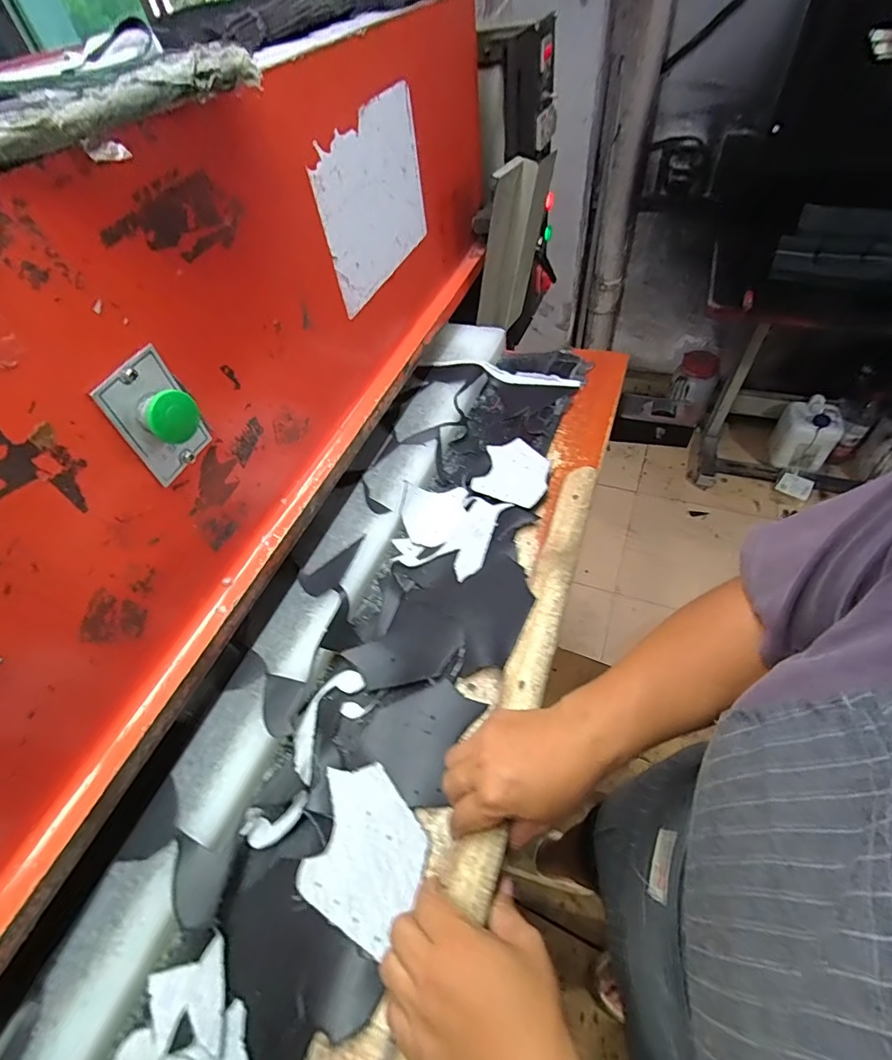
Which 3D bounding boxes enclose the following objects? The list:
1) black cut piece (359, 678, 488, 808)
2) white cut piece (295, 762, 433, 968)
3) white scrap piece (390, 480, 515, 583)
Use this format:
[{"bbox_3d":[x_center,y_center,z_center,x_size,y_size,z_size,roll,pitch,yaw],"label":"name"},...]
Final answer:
[{"bbox_3d":[-0.018,0.187,0.444,0.089,0.004,0.101,35,63,29],"label":"black cut piece"},{"bbox_3d":[-0.068,0.261,0.396,0.104,0.006,0.103,18,57,24],"label":"white cut piece"},{"bbox_3d":[-0.001,-0.005,0.602,0.128,0.030,0.126,16,55,18],"label":"white scrap piece"}]

